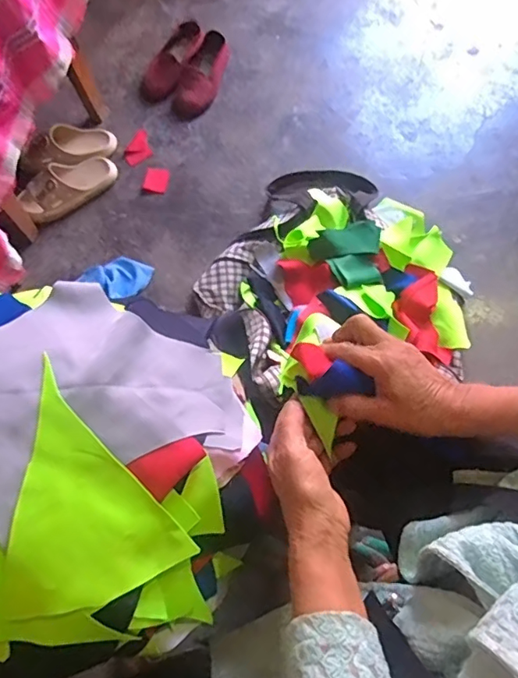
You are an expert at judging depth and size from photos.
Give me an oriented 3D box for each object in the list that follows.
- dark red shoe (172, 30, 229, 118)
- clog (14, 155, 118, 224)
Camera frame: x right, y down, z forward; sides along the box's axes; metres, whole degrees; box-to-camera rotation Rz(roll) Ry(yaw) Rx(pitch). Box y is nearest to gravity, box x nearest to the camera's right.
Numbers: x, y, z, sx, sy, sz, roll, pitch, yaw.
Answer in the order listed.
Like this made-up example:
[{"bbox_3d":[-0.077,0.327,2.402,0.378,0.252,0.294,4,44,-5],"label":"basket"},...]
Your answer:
[{"bbox_3d":[-0.128,-0.589,1.169,0.078,0.057,0.203,20,71,12],"label":"dark red shoe"},{"bbox_3d":[-0.395,-0.323,1.083,0.203,0.061,0.100,-36,70,-10],"label":"clog"}]

